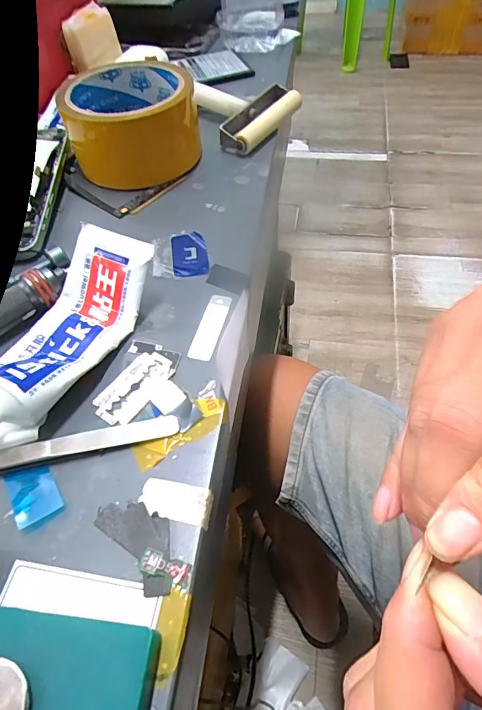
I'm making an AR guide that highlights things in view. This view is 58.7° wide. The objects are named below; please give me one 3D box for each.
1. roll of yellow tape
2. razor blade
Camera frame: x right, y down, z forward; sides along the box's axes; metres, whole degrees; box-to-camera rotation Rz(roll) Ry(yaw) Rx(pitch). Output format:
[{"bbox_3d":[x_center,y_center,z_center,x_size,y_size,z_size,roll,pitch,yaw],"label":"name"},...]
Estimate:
[{"bbox_3d":[-0.081,-0.172,0.320,0.093,0.050,0.099,-20,54,-11],"label":"roll of yellow tape"},{"bbox_3d":[-0.053,0.014,0.209,0.022,0.004,0.042,26,59,21],"label":"razor blade"}]

